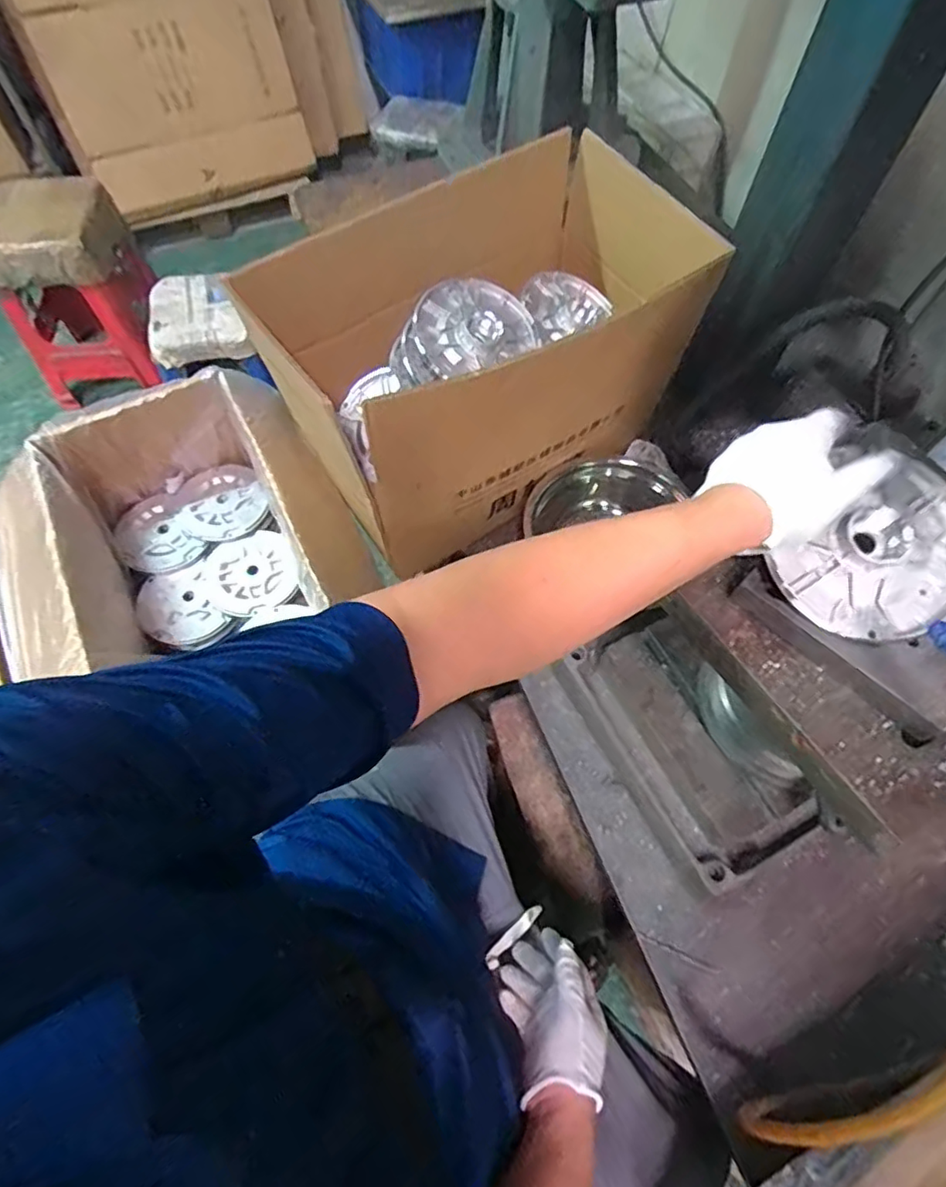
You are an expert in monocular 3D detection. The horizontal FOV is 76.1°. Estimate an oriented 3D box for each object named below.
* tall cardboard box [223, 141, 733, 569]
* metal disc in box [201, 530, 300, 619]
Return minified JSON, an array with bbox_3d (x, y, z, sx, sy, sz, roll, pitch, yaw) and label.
[{"bbox_3d":[0.018,-0.303,0.741,0.452,0.249,0.306,-35,68,-17],"label":"tall cardboard box"},{"bbox_3d":[-0.316,-0.030,0.858,0.125,0.015,0.119,3,75,-10],"label":"metal disc in box"}]

